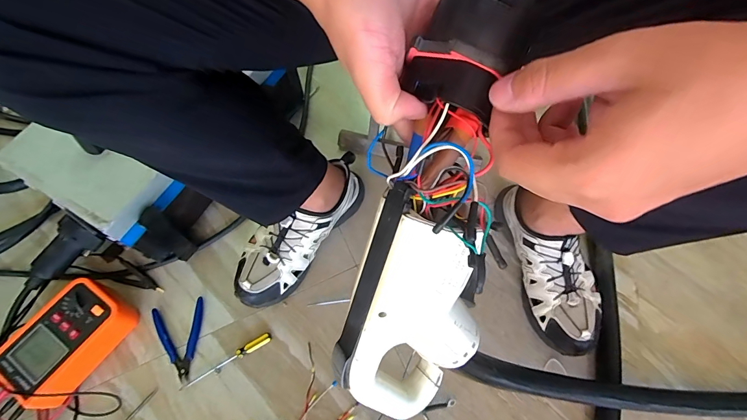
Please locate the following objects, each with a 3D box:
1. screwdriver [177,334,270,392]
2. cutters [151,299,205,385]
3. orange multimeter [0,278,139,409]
[{"bbox_3d":[-0.223,0.228,0.567,0.143,0.014,0.014,-27,69,-11],"label":"screwdriver"},{"bbox_3d":[-0.297,0.201,0.576,0.076,0.011,0.118,-16,67,-6],"label":"cutters"},{"bbox_3d":[-0.454,0.192,0.560,0.115,0.066,0.165,28,69,12],"label":"orange multimeter"}]

